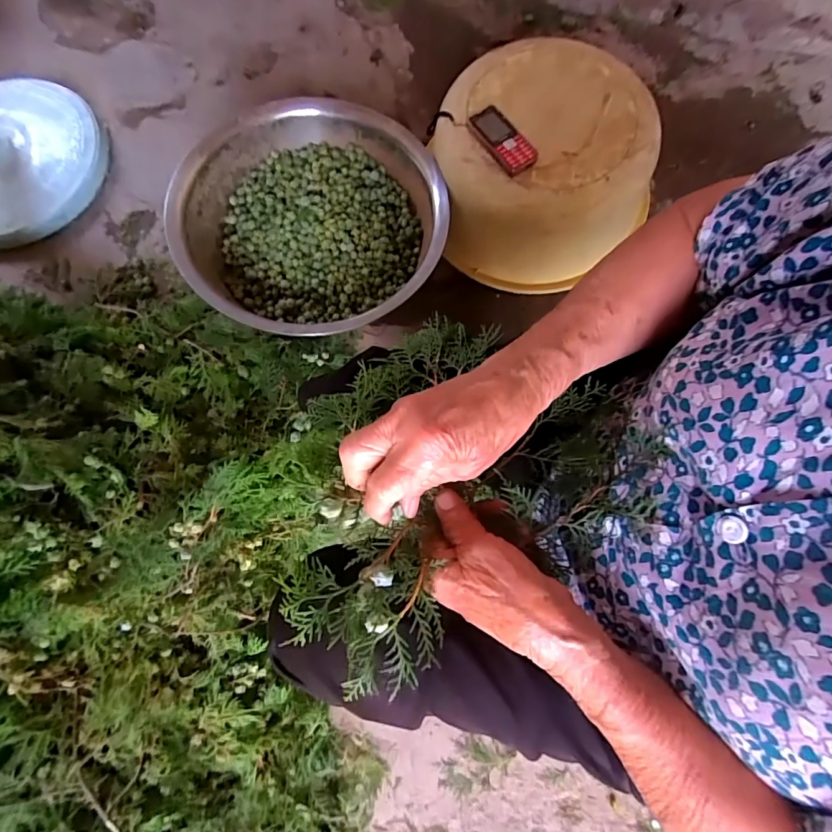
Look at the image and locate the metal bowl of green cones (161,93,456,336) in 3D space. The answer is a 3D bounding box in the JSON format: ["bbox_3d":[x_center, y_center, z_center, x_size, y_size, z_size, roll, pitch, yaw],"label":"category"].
[{"bbox_3d":[-0.181,-0.337,0.824,0.456,0.153,0.442,0,75,1],"label":"metal bowl of green cones"}]

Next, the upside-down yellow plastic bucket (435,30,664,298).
[{"bbox_3d":[0.212,-0.417,0.804,0.324,0.214,0.324,0,75,1],"label":"upside-down yellow plastic bucket"}]

